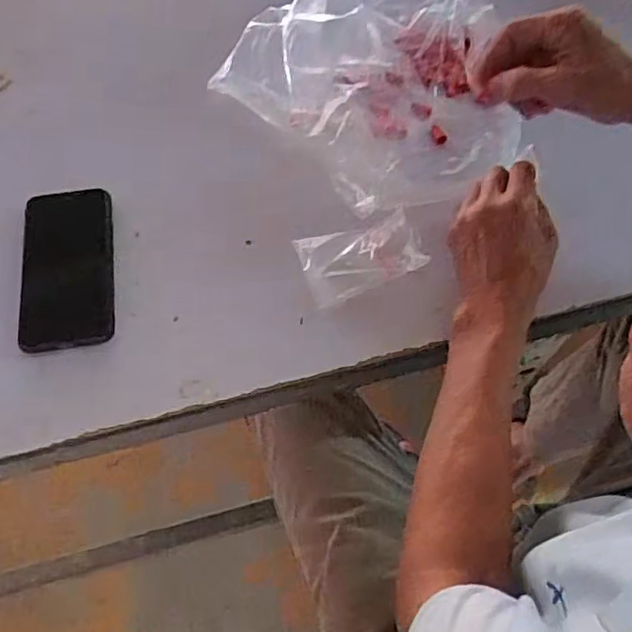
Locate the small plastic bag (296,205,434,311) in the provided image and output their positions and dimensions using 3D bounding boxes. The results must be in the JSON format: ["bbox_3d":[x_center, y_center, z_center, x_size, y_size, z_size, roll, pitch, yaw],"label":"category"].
[{"bbox_3d":[0.040,-0.055,0.544,0.100,0.015,0.063,-22,69,0],"label":"small plastic bag"}]

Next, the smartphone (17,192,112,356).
[{"bbox_3d":[-0.216,-0.044,0.543,0.077,0.013,0.156,-8,63,-4],"label":"smartphone"}]

